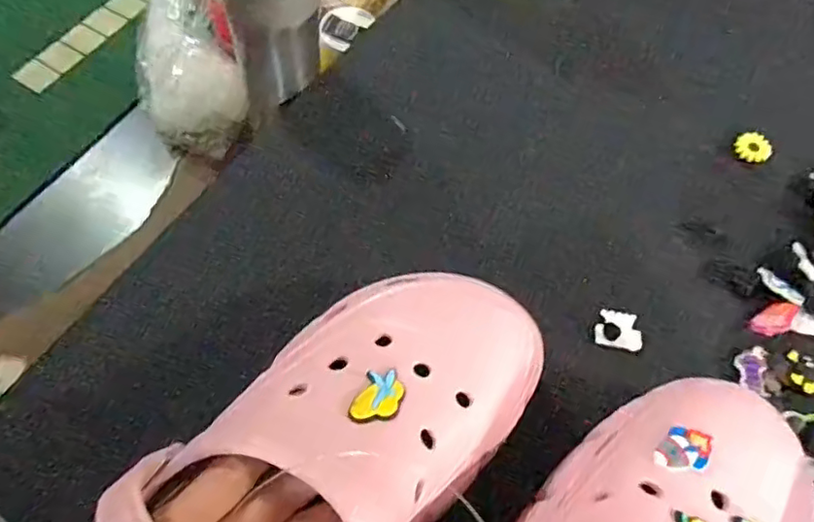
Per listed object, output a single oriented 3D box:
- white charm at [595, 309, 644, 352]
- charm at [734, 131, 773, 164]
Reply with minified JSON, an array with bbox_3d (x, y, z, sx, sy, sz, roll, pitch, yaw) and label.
[{"bbox_3d":[0.133,0.043,0.370,0.028,0.007,0.025,13,63,5],"label":"white charm"},{"bbox_3d":[0.257,-0.084,0.440,0.024,0.004,0.023,-1,81,9],"label":"charm"}]

